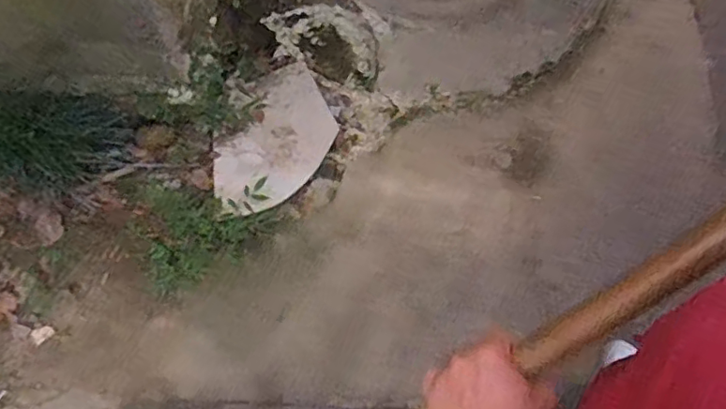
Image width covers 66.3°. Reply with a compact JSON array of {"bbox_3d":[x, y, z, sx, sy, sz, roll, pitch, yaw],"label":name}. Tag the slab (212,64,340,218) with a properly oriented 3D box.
[{"bbox_3d":[-0.238,-0.174,1.500,0.273,0.033,0.458,30,74,12],"label":"slab"}]

